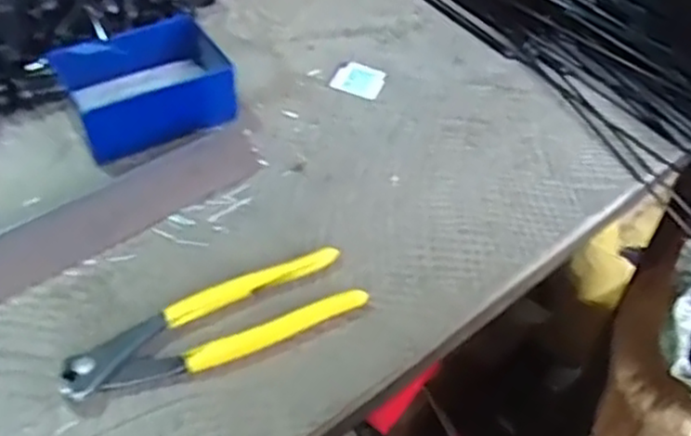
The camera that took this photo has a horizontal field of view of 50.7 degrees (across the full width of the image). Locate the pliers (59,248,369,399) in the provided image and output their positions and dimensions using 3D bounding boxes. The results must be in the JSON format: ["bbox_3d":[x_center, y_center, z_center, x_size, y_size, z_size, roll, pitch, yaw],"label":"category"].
[{"bbox_3d":[-0.071,0.058,0.396,0.160,0.012,0.045,-19,52,-20],"label":"pliers"}]

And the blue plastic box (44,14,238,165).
[{"bbox_3d":[-0.142,-0.097,0.525,0.113,0.039,0.095,-23,53,-23],"label":"blue plastic box"}]

